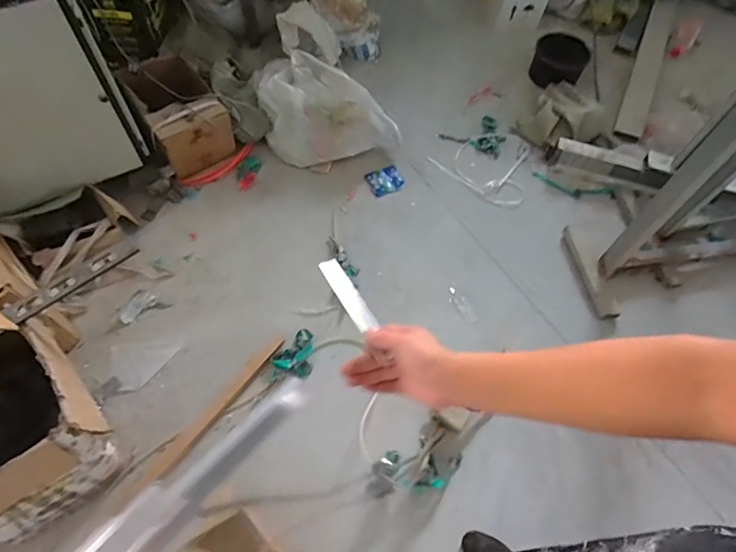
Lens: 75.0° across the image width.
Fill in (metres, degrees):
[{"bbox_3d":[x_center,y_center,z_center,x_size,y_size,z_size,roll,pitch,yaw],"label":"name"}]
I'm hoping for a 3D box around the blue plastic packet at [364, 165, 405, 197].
[{"bbox_3d":[0.064,-0.350,1.757,0.140,0.021,0.106,-31,65,-20],"label":"blue plastic packet"}]

